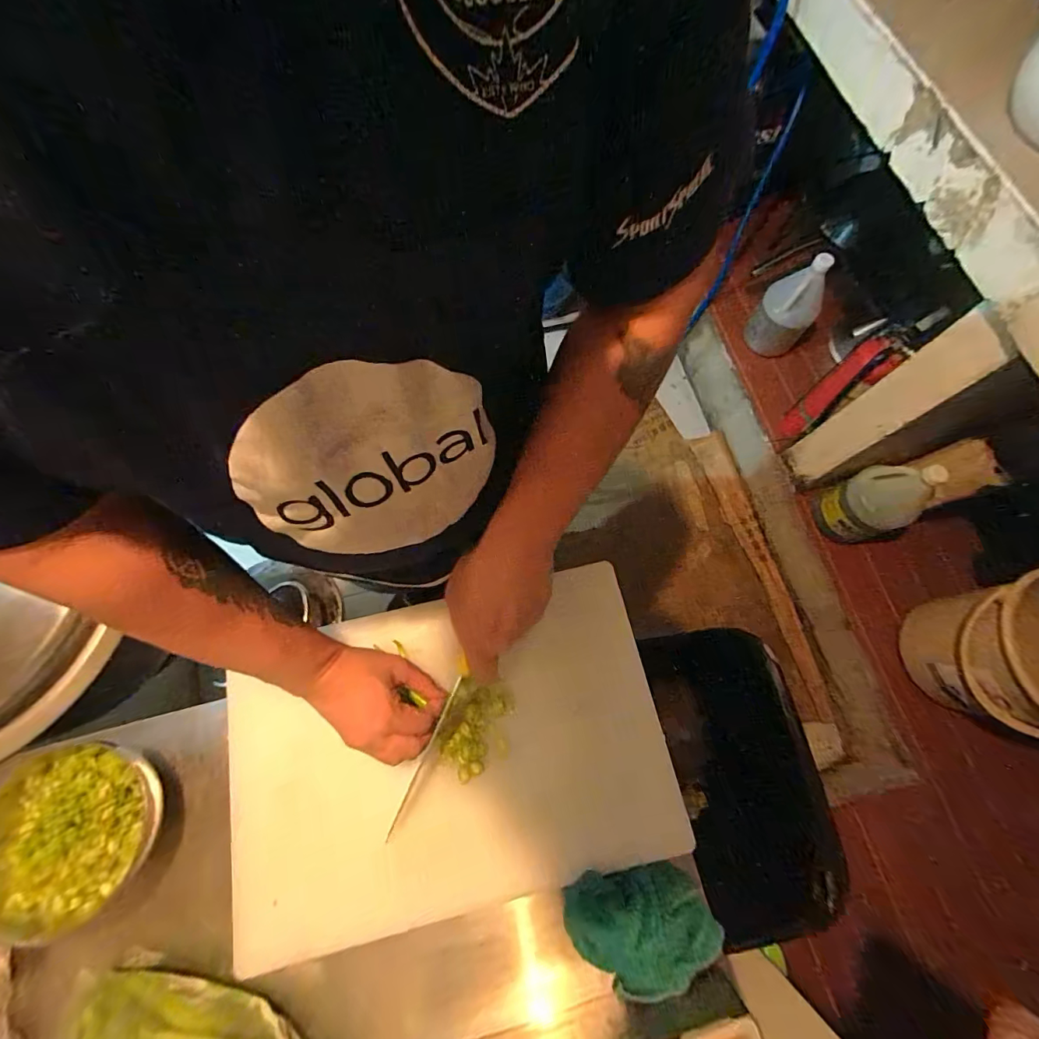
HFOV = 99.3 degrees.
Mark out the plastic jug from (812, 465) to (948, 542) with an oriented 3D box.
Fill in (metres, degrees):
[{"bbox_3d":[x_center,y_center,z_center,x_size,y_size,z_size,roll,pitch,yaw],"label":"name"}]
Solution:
[{"bbox_3d":[0.829,-0.056,1.005,0.153,0.248,0.141,-23,73,-8],"label":"plastic jug"}]

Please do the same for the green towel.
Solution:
[{"bbox_3d":[0.116,0.378,0.406,0.136,0.048,0.085,-10,72,-4],"label":"green towel"}]

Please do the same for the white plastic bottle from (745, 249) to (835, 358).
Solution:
[{"bbox_3d":[0.723,-0.561,1.195,0.138,0.260,0.146,34,74,10],"label":"white plastic bottle"}]

